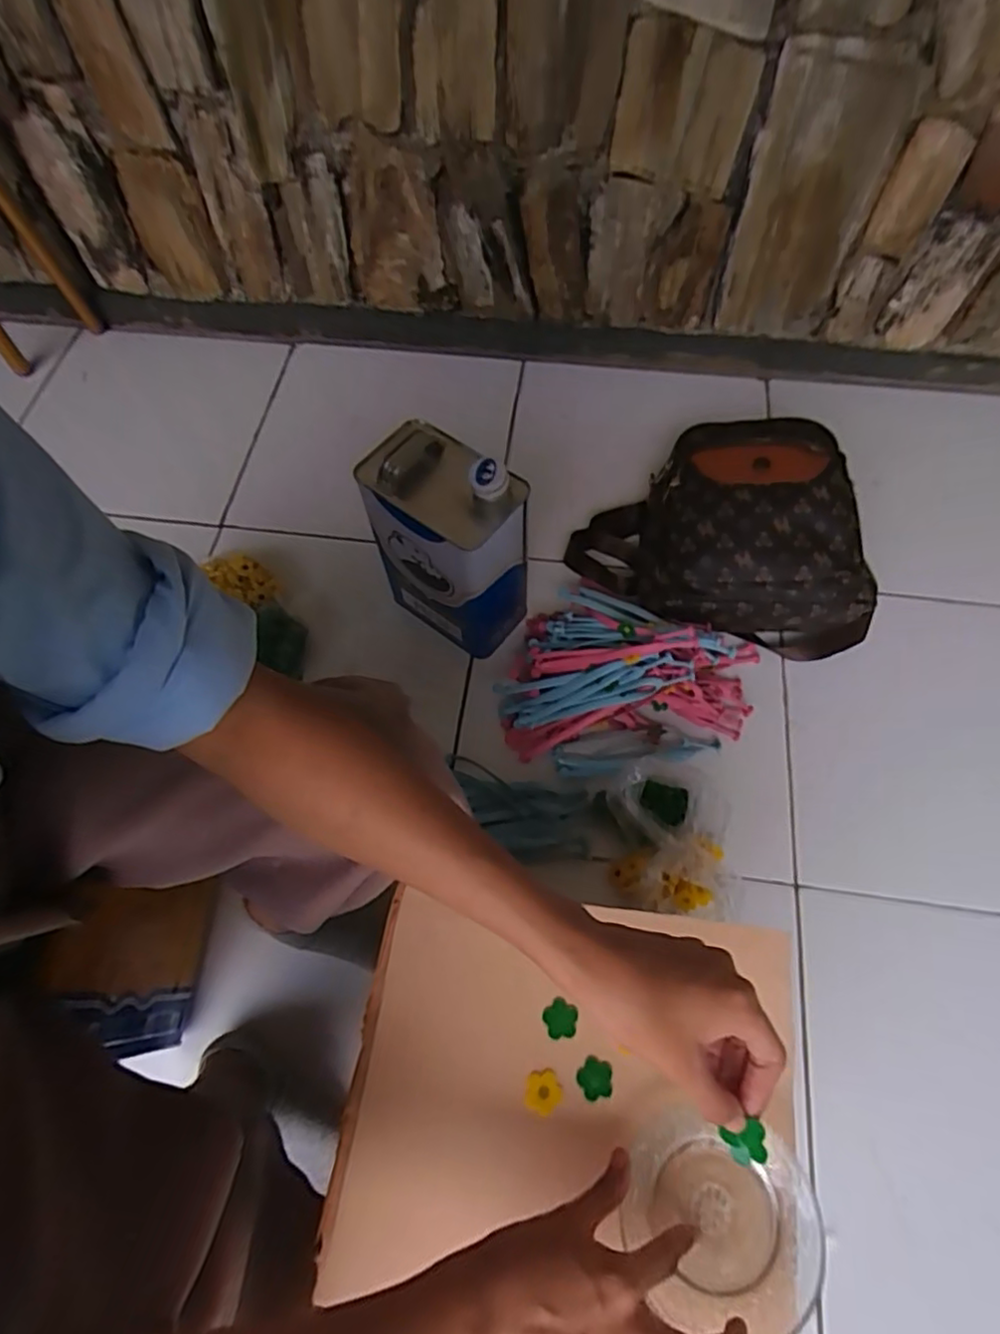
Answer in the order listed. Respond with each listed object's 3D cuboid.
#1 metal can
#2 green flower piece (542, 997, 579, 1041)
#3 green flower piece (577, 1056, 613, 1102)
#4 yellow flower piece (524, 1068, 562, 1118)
[{"bbox_3d":[-0.057,-0.142,0.738,0.171,0.249,0.109,34,70,16],"label":"metal can"},{"bbox_3d":[0.042,0.243,0.435,0.022,0.004,0.024,0,65,1],"label":"green flower piece"},{"bbox_3d":[0.063,0.272,0.419,0.022,0.004,0.024,0,65,1],"label":"green flower piece"},{"bbox_3d":[0.029,0.279,0.416,0.023,0.004,0.024,0,65,1],"label":"yellow flower piece"}]

